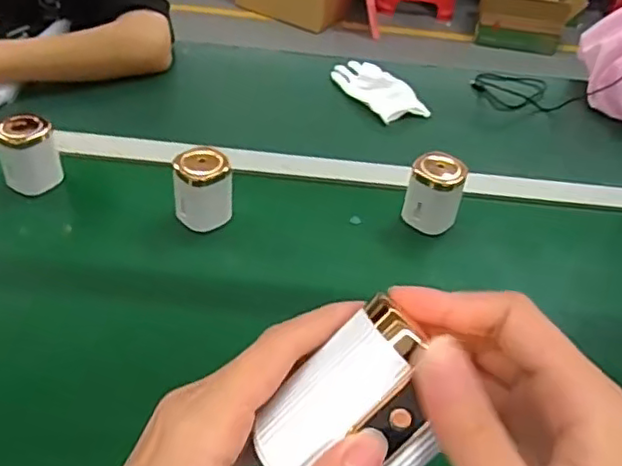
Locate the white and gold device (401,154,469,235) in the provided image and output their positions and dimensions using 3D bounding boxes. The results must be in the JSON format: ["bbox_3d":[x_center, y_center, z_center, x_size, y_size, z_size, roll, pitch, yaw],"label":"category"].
[{"bbox_3d":[0.137,-0.040,0.701,0.061,0.081,0.051,14,42,9],"label":"white and gold device"}]

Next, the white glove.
[{"bbox_3d":[0.096,-0.214,0.927,0.086,0.016,0.164,-22,49,-28],"label":"white glove"}]

